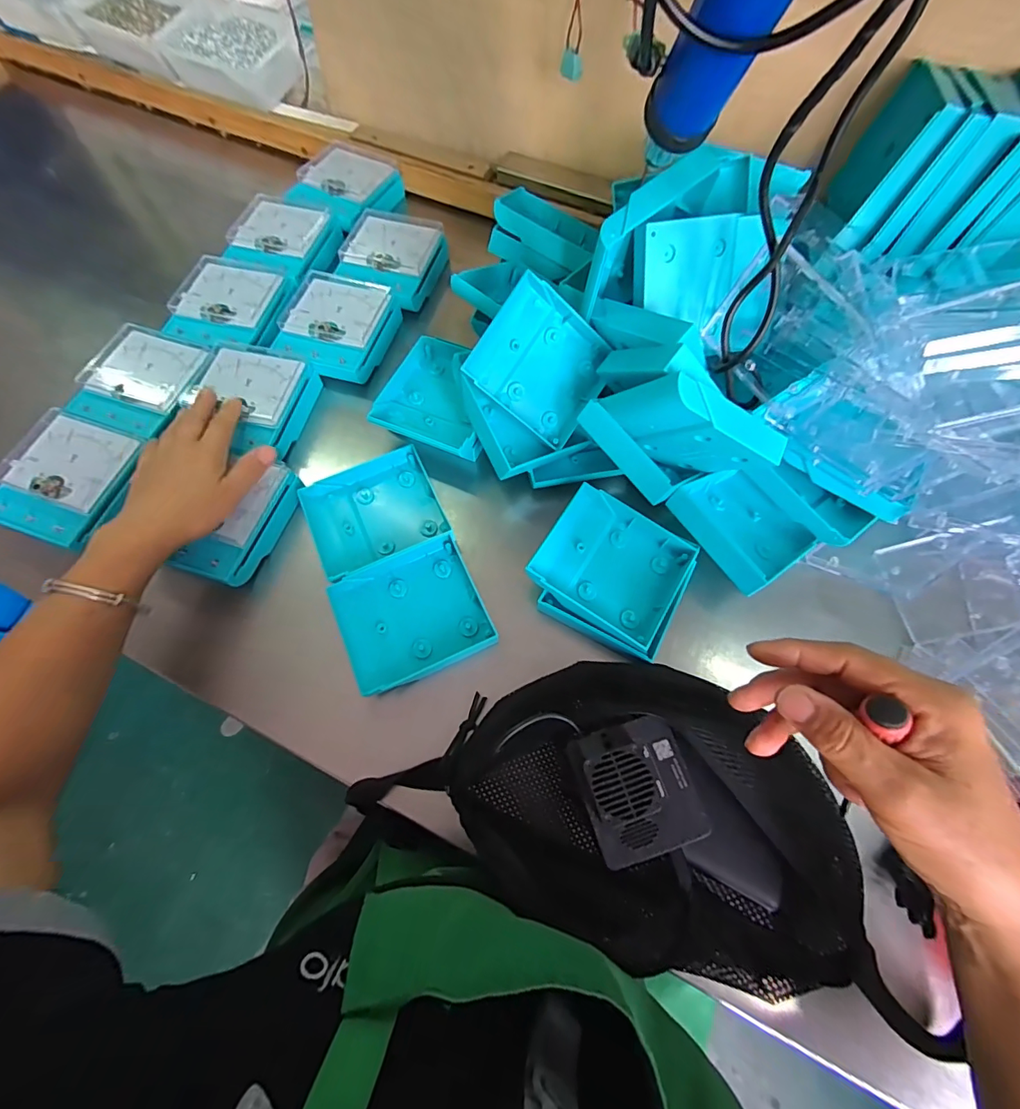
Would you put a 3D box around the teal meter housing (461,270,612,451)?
[{"bbox_3d":[0.031,-0.171,0.421,0.118,0.019,0.105,33,94,-29],"label":"teal meter housing"}]

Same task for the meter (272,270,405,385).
[{"bbox_3d":[-0.189,-0.245,0.509,0.106,0.033,0.123,14,68,6],"label":"meter"}]

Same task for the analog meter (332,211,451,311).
[{"bbox_3d":[-0.136,-0.346,0.548,0.111,0.032,0.133,14,68,6],"label":"analog meter"}]

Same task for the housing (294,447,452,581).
[{"bbox_3d":[-0.125,-0.040,0.435,0.115,0.025,0.100,-27,70,-10],"label":"housing"}]

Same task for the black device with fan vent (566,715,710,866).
[{"bbox_3d":[0.082,0.150,0.301,0.070,0.024,0.077,-17,69,-6],"label":"black device with fan vent"}]

